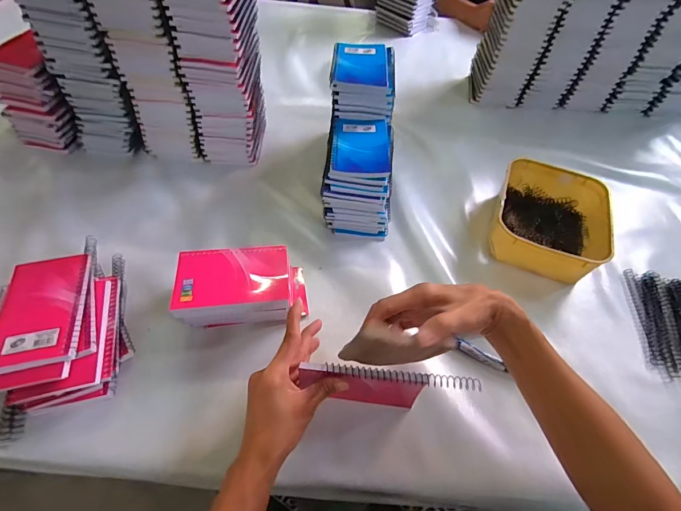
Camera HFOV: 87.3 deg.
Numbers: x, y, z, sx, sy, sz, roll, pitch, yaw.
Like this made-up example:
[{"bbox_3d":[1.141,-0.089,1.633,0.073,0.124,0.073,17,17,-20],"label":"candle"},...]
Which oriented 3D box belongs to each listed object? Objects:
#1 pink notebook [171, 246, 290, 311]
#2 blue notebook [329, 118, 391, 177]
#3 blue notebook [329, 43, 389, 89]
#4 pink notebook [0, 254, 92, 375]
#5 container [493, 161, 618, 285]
[{"bbox_3d":[-0.127,0.023,0.424,0.128,0.011,0.075,-6,54,-9],"label":"pink notebook"},{"bbox_3d":[0.030,-0.161,0.522,0.081,0.008,0.130,5,53,-1],"label":"blue notebook"},{"bbox_3d":[0.030,-0.299,0.556,0.085,0.012,0.120,5,53,-2],"label":"blue notebook"},{"bbox_3d":[-0.327,0.058,0.388,0.083,0.013,0.127,-9,54,-12],"label":"pink notebook"},{"bbox_3d":[0.327,-0.060,0.565,0.151,0.066,0.197,21,56,11],"label":"container"}]

